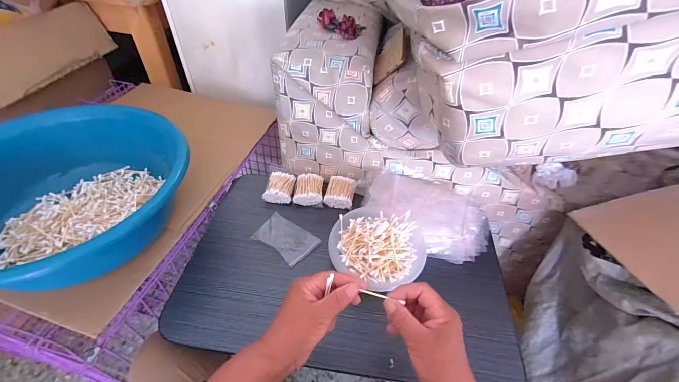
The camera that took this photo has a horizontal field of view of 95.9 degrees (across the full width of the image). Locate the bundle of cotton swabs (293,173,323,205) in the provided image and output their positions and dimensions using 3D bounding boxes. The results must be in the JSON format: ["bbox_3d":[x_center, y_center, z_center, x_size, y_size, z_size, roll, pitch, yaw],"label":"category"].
[{"bbox_3d":[-0.067,-0.004,0.691,0.061,0.029,0.082,6,46,2],"label":"bundle of cotton swabs"}]

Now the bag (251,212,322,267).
[{"bbox_3d":[-0.108,0.095,0.611,0.117,0.006,0.071,29,51,22],"label":"bag"}]

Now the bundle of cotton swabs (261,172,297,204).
[{"bbox_3d":[-0.133,-0.008,0.691,0.061,0.031,0.072,6,46,2],"label":"bundle of cotton swabs"}]

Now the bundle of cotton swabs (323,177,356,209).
[{"bbox_3d":[0.002,0.002,0.694,0.060,0.025,0.080,9,46,4],"label":"bundle of cotton swabs"}]

